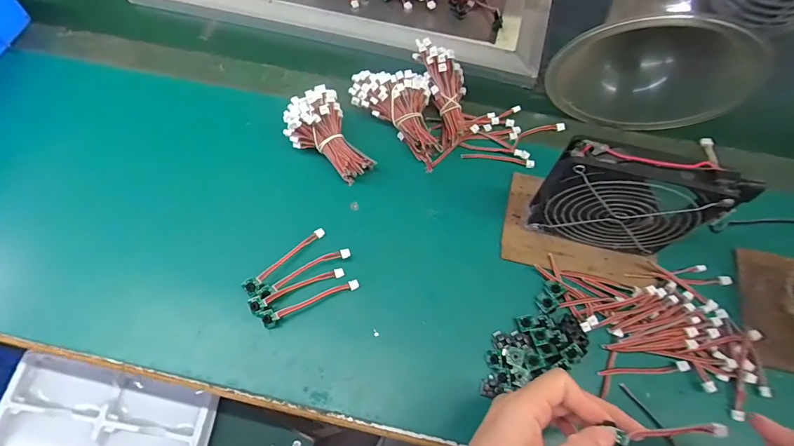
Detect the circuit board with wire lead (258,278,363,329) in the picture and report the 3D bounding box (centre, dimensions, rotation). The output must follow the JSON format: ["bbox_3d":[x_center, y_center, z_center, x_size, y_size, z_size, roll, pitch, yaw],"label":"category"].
[{"bbox_3d":[-0.076,0.070,0.387,0.089,0.012,0.012,-23,68,-10],"label":"circuit board with wire lead"}]

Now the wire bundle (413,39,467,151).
[{"bbox_3d":[0.056,-0.142,0.464,0.044,0.026,0.115,-15,90,-6],"label":"wire bundle"}]

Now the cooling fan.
[{"bbox_3d":[0.191,-0.017,0.364,0.127,0.130,0.033,11,67,5],"label":"cooling fan"}]

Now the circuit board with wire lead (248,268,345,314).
[{"bbox_3d":[-0.089,0.059,0.388,0.085,0.013,0.013,-22,68,-9],"label":"circuit board with wire lead"}]

